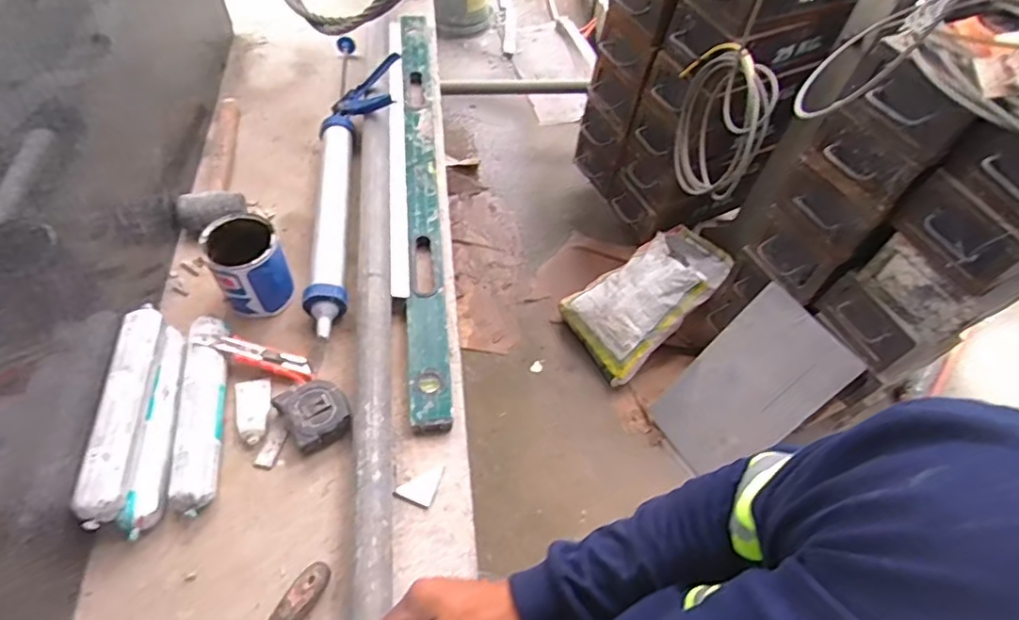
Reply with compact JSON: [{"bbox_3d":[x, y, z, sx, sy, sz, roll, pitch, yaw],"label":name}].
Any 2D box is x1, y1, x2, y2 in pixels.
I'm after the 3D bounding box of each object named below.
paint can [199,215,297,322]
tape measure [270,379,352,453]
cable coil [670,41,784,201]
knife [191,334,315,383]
[{"bbox_3d":[-0.381,-0.059,0.865,0.099,0.135,0.115,-23,61,-19],"label":"paint can"},{"bbox_3d":[-0.256,0.134,0.772,0.079,0.033,0.083,-27,62,-21],"label":"tape measure"},{"bbox_3d":[0.478,-0.422,1.353,0.072,0.342,0.377,-2,56,-6],"label":"cable coil"},{"bbox_3d":[-0.354,0.062,0.814,0.162,0.014,0.035,20,55,-8],"label":"knife"}]

